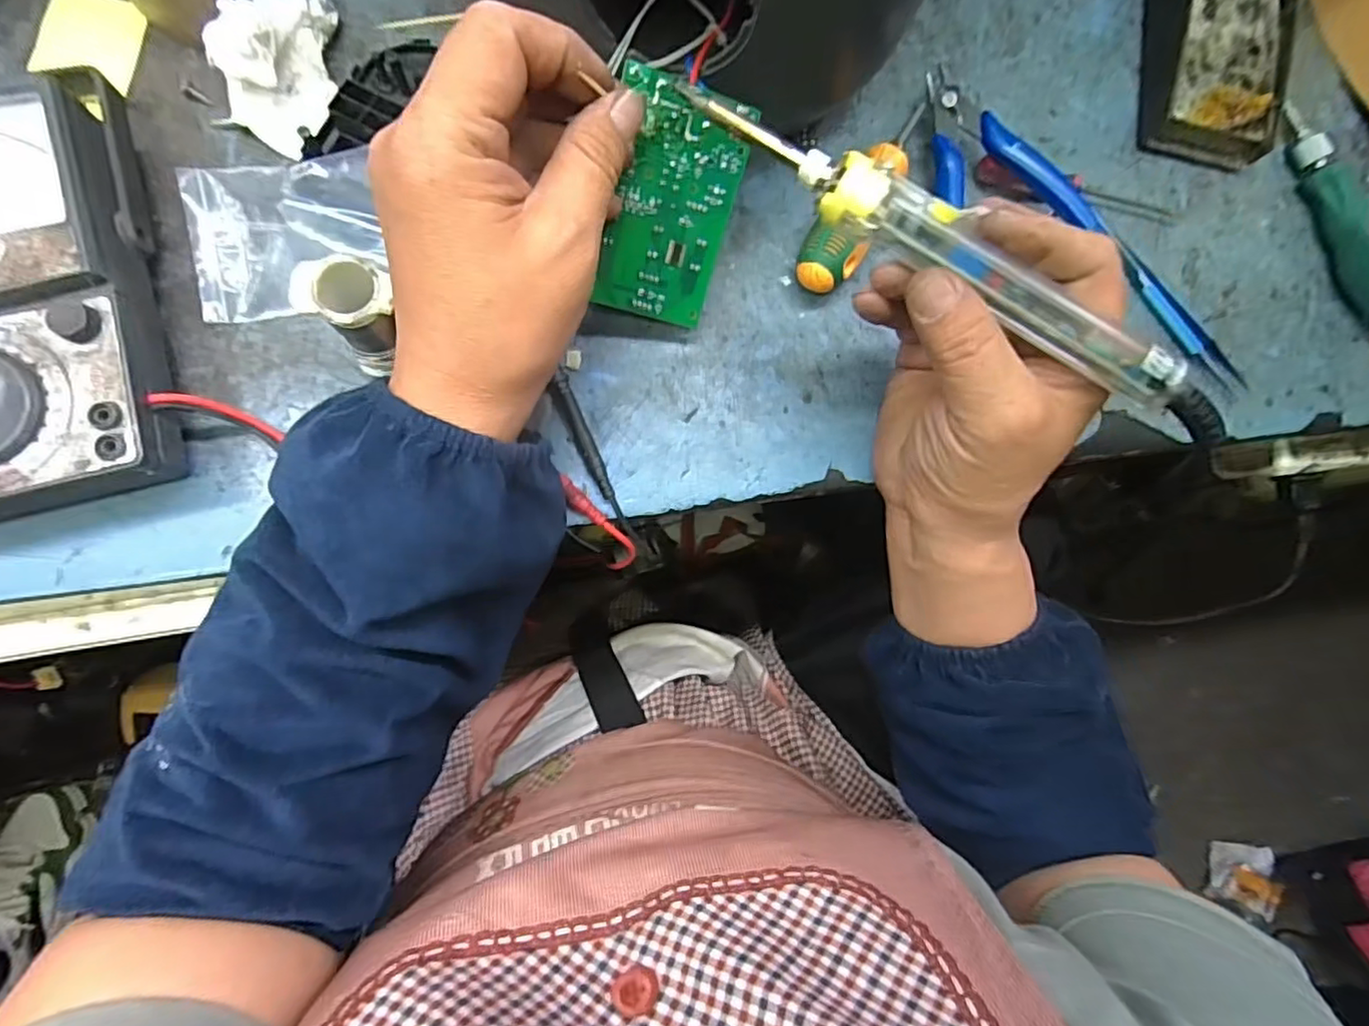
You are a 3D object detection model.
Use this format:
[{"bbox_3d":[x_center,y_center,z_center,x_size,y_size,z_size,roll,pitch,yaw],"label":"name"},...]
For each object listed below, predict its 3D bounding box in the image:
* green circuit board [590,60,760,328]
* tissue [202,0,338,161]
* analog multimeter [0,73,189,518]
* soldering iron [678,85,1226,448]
[{"bbox_3d":[-0.005,-0.137,0.289,0.054,0.004,0.096,7,117,-17],"label":"green circuit board"},{"bbox_3d":[-0.194,-0.215,0.299,0.049,0.036,0.080,7,83,-6],"label":"tissue"},{"bbox_3d":[-0.287,-0.086,0.267,0.115,0.047,0.185,-15,86,-8],"label":"analog multimeter"},{"bbox_3d":[0.101,-0.095,0.236,0.230,0.017,0.024,33,81,1],"label":"soldering iron"}]

